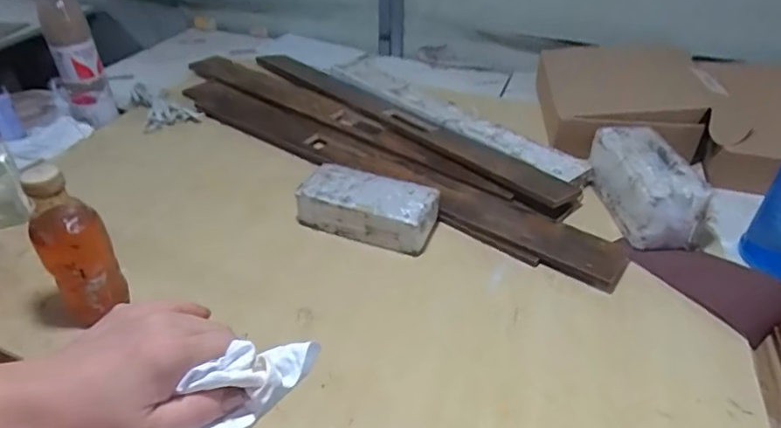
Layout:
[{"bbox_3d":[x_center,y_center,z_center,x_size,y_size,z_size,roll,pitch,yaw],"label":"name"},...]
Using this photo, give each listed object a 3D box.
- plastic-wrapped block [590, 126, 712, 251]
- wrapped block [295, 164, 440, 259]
[{"bbox_3d":[0.403,-0.051,0.827,0.100,0.094,0.211,-1,37,-4],"label":"plastic-wrapped block"},{"bbox_3d":[-0.037,-0.014,0.800,0.214,0.053,0.100,17,40,19],"label":"wrapped block"}]

